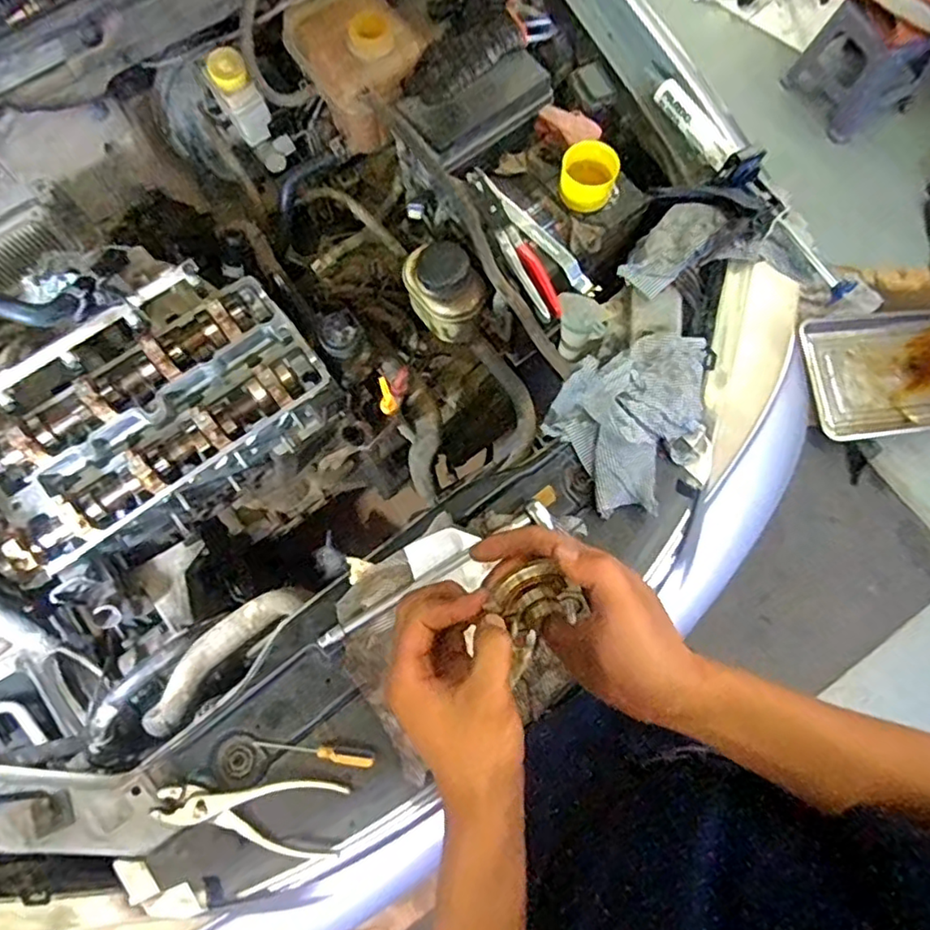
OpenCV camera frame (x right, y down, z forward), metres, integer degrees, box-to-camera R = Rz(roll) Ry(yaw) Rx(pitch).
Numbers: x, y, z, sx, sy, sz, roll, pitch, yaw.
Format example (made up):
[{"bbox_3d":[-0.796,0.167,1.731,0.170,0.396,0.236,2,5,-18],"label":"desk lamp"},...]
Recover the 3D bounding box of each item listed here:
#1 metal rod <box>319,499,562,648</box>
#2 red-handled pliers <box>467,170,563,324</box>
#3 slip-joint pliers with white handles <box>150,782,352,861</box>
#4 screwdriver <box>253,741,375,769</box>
[{"bbox_3d":[-0.026,0.124,0.680,0.288,0.021,0.035,-30,75,-8],"label":"metal rod"},{"bbox_3d":[0.061,-0.285,0.785,0.044,0.034,0.224,-26,75,-7],"label":"red-handled pliers"},{"bbox_3d":[-0.224,0.365,0.647,0.189,0.021,0.078,14,73,-10],"label":"slip-joint pliers with white handles"},{"bbox_3d":[-0.163,0.312,0.668,0.129,0.017,0.019,8,73,3],"label":"screwdriver"}]

